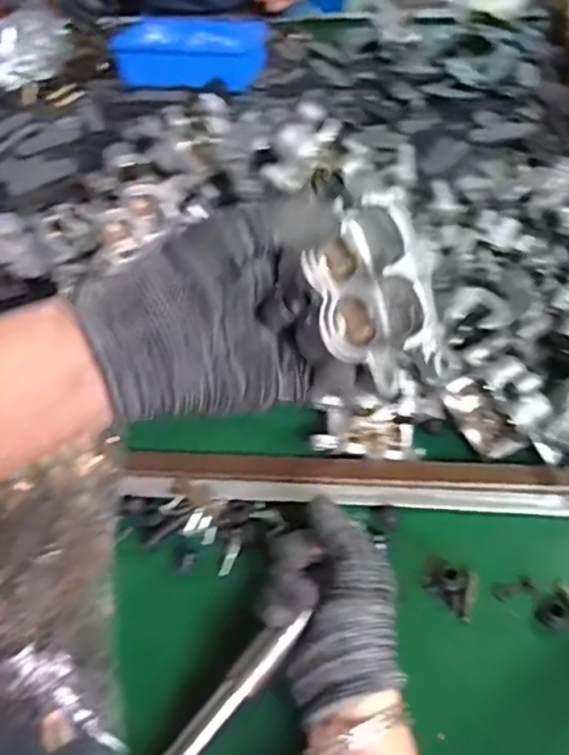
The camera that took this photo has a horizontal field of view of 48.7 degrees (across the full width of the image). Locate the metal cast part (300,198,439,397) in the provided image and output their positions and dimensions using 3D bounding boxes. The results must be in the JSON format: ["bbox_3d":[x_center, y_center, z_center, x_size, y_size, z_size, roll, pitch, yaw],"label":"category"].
[{"bbox_3d":[0.042,-0.036,0.294,0.036,0.059,0.084,-17,86,-46],"label":"metal cast part"}]

